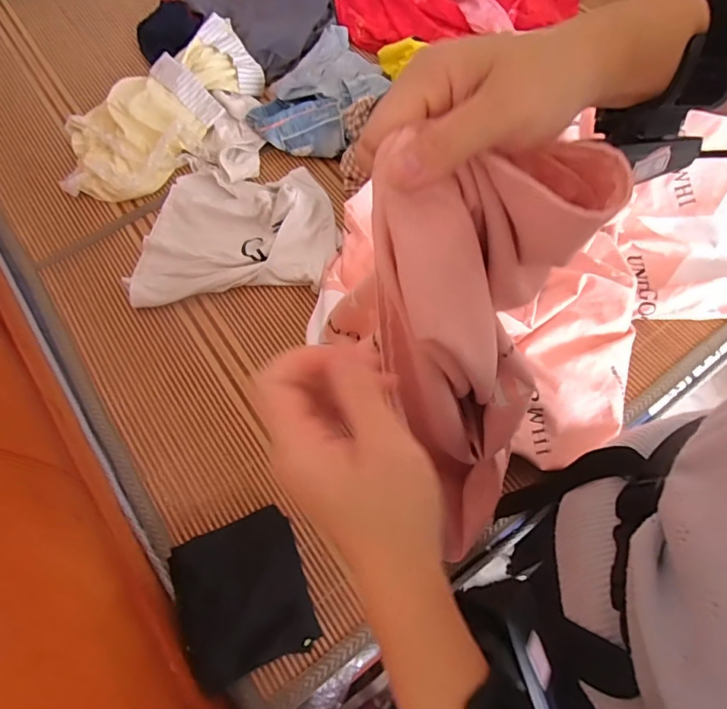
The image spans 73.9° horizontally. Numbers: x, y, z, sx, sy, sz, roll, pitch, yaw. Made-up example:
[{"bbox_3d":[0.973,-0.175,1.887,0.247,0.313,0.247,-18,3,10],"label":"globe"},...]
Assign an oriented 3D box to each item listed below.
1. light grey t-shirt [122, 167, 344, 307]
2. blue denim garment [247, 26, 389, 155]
[{"bbox_3d":[-0.246,-0.247,0.928,0.369,0.052,0.309,-5,65,-1],"label":"light grey t-shirt"},{"bbox_3d":[-0.067,-0.593,1.059,0.234,0.064,0.392,25,68,12],"label":"blue denim garment"}]

